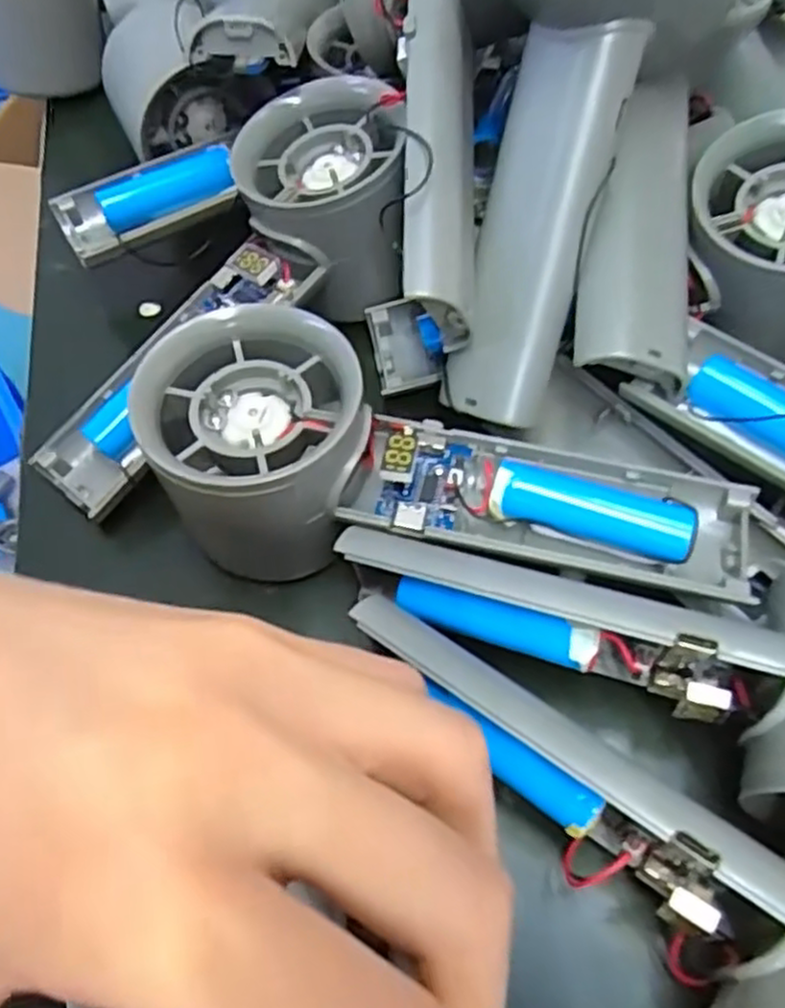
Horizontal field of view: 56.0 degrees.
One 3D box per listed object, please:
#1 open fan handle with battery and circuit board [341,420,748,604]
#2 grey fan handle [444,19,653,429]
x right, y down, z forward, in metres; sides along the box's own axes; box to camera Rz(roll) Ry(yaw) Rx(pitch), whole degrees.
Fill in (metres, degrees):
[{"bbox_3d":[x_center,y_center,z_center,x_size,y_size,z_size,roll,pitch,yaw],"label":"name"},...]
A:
[{"bbox_3d":[0.040,0.001,0.193,0.102,0.017,0.034,11,59,9],"label":"open fan handle with battery and circuit board"},{"bbox_3d":[0.039,-0.075,0.207,0.029,0.103,0.011,16,16,12],"label":"grey fan handle"}]

